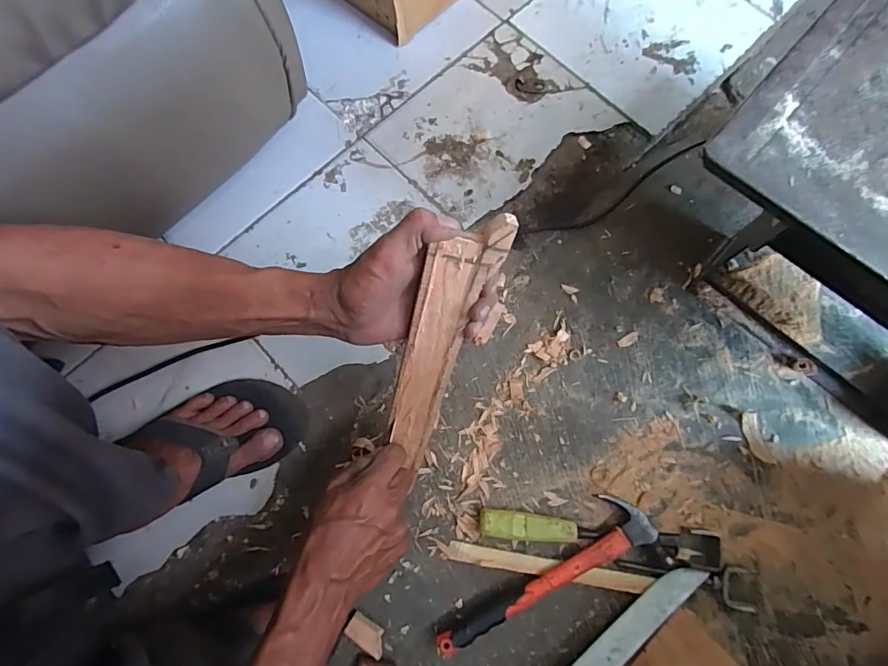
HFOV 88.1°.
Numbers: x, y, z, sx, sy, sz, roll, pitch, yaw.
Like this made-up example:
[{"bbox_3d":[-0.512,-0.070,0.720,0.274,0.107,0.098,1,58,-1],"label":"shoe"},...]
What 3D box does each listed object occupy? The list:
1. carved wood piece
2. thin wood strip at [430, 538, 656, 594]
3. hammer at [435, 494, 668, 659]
[{"bbox_3d":[-0.009,0.023,0.401,0.049,0.274,0.020,23,37,6],"label":"carved wood piece"},{"bbox_3d":[0.108,0.259,0.510,0.236,0.009,0.018,8,61,6],"label":"thin wood strip"},{"bbox_3d":[0.109,0.260,0.506,0.261,0.029,0.083,-20,77,-4],"label":"hammer"}]

